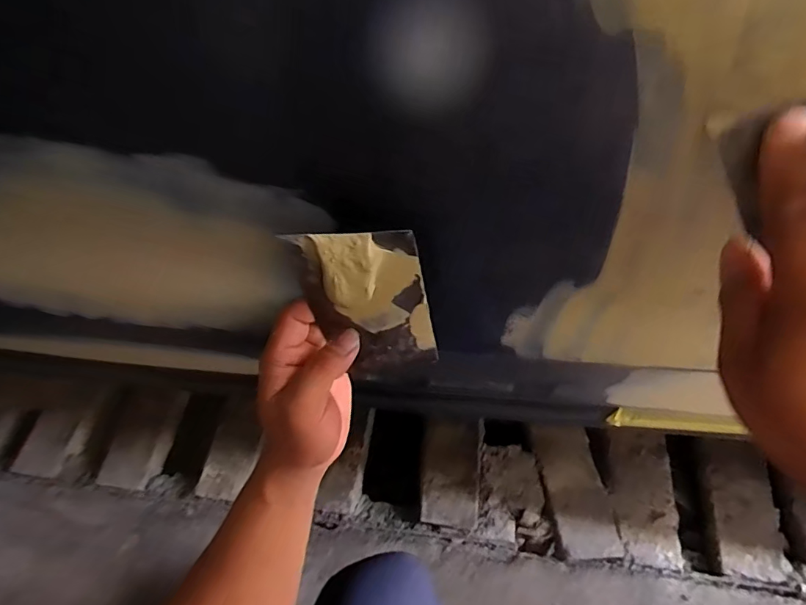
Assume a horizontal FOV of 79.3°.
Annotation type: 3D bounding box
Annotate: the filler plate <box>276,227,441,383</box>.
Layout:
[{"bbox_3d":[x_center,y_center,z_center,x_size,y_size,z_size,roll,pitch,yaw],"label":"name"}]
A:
[{"bbox_3d":[-0.019,0.010,0.318,0.072,0.144,0.011,-7,50,6],"label":"filler plate"}]

